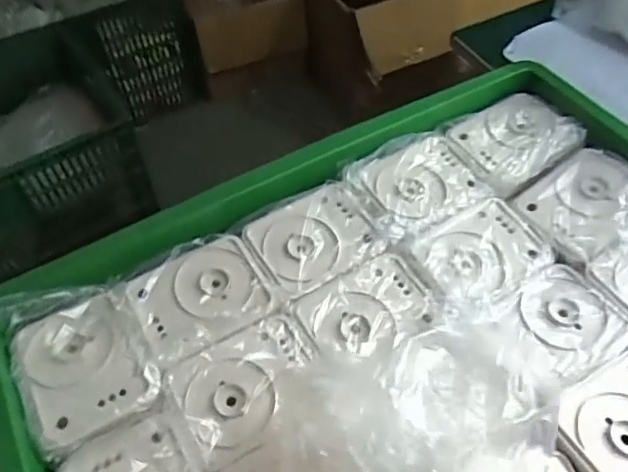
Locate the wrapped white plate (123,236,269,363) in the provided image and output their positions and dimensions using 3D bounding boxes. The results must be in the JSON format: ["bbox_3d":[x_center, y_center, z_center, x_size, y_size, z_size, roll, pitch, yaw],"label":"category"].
[{"bbox_3d":[-0.108,0.052,0.522,0.115,0.017,0.098,-28,56,-18],"label":"wrapped white plate"}]

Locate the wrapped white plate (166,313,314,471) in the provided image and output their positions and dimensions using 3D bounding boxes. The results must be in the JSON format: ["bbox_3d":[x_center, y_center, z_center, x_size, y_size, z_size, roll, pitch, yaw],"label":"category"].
[{"bbox_3d":[-0.056,0.125,0.481,0.120,0.016,0.095,-29,56,-19],"label":"wrapped white plate"}]

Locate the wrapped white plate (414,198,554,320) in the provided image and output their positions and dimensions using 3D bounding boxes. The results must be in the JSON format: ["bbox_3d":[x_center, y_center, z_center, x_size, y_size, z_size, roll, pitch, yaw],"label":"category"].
[{"bbox_3d":[0.162,0.017,0.549,0.130,0.023,0.098,-34,58,-22],"label":"wrapped white plate"}]

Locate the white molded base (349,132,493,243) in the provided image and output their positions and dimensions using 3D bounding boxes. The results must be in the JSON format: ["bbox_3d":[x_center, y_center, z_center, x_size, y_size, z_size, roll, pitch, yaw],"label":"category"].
[{"bbox_3d":[0.113,-0.064,0.598,0.134,0.018,0.108,-28,56,-18],"label":"white molded base"}]

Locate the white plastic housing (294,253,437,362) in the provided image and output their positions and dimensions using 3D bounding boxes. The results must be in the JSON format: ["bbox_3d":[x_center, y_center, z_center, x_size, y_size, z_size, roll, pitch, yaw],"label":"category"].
[{"bbox_3d":[0.051,0.067,0.521,0.117,0.020,0.087,-30,57,-20],"label":"white plastic housing"}]

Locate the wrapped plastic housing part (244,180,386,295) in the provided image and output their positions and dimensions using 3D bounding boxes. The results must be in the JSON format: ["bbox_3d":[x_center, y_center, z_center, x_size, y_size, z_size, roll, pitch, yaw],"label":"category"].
[{"bbox_3d":[0.002,0.000,0.567,0.120,0.020,0.097,-28,56,-18],"label":"wrapped plastic housing part"}]

